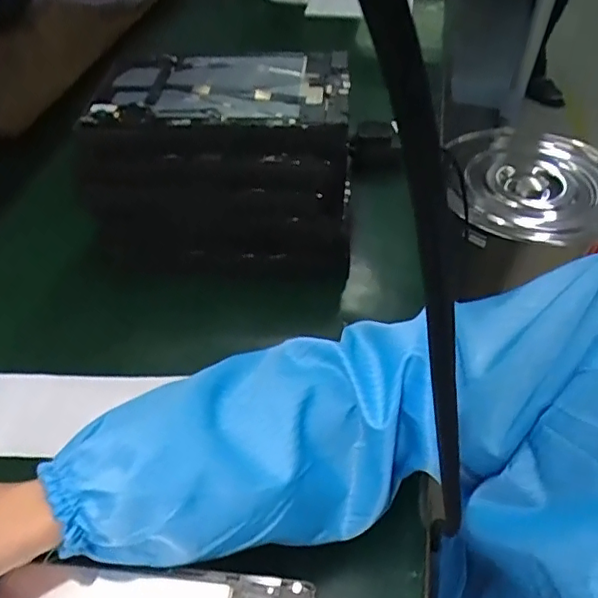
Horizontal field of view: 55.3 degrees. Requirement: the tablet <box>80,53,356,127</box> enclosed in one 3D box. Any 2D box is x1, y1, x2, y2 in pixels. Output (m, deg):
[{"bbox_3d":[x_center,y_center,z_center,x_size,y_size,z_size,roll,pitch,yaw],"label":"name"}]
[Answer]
[{"bbox_3d":[-0.073,-0.213,0.568,0.244,0.010,0.146,0,48,1],"label":"tablet"}]

